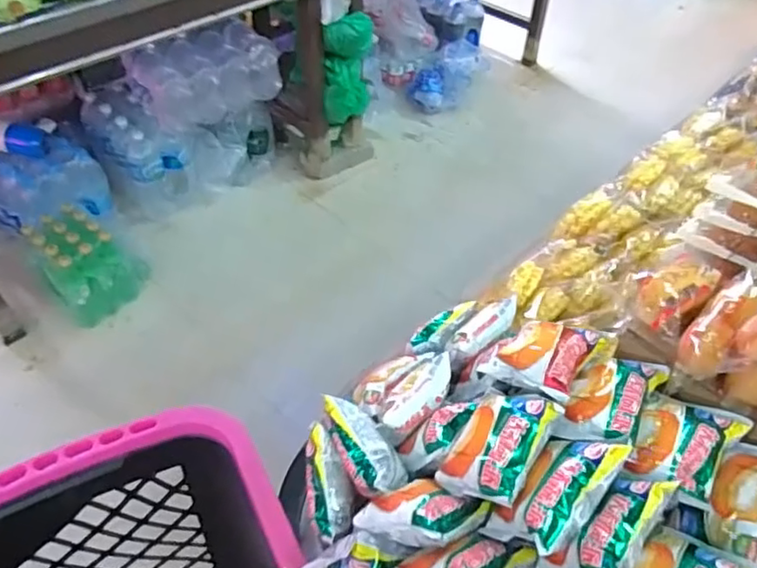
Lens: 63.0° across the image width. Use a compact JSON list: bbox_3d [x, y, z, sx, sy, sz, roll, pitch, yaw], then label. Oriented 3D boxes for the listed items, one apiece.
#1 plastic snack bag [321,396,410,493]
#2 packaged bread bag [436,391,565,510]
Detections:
[{"bbox_3d":[-0.013,0.131,0.503,0.044,0.031,0.092,-24,51,-23],"label":"plastic snack bag"},{"bbox_3d":[0.090,0.121,0.467,0.065,0.030,0.088,4,51,45],"label":"packaged bread bag"}]

